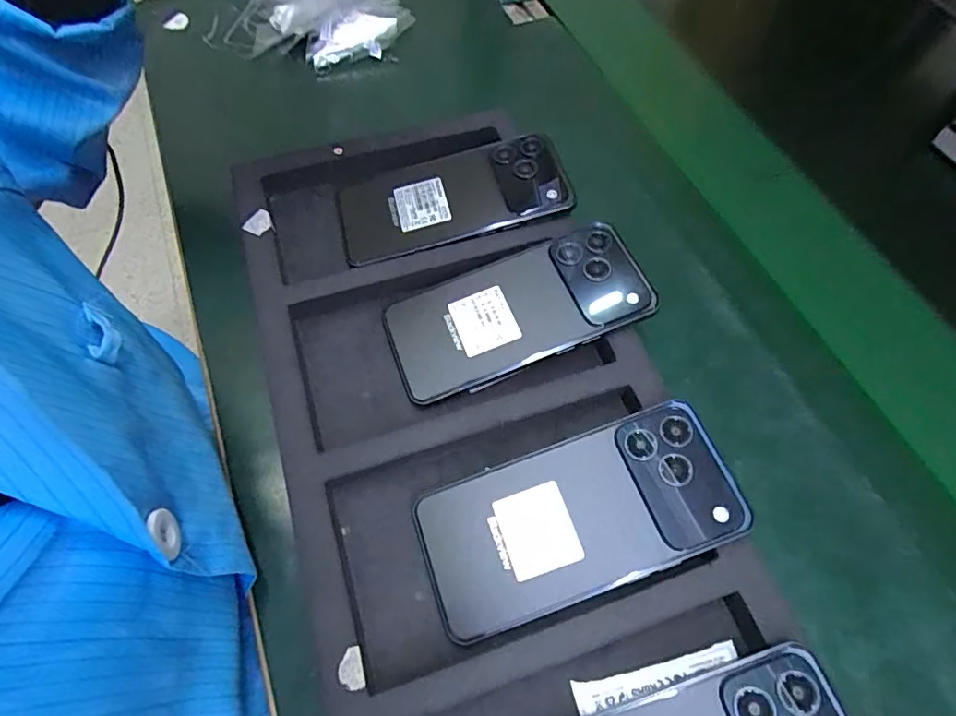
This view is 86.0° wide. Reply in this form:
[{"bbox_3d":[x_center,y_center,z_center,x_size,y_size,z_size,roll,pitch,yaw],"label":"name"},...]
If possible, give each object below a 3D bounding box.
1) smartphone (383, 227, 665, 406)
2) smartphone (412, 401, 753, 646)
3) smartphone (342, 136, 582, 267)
[{"bbox_3d":[0.023,-0.030,0.322,0.159,0.007,0.078,-24,67,0],"label":"smartphone"},{"bbox_3d":[0.050,0.082,0.264,0.161,0.005,0.073,-21,68,0],"label":"smartphone"},{"bbox_3d":[-0.019,-0.113,0.365,0.161,0.007,0.071,-17,68,2],"label":"smartphone"}]

